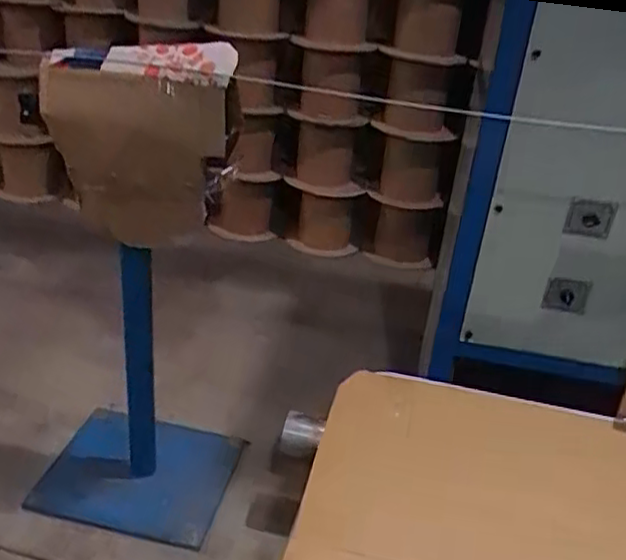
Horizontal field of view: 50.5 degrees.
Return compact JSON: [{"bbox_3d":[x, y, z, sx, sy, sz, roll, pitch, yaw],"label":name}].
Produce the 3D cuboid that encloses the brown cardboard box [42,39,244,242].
[{"bbox_3d":[-0.315,-0.252,1.223,0.338,0.355,0.130,13,29,13],"label":"brown cardboard box"}]

